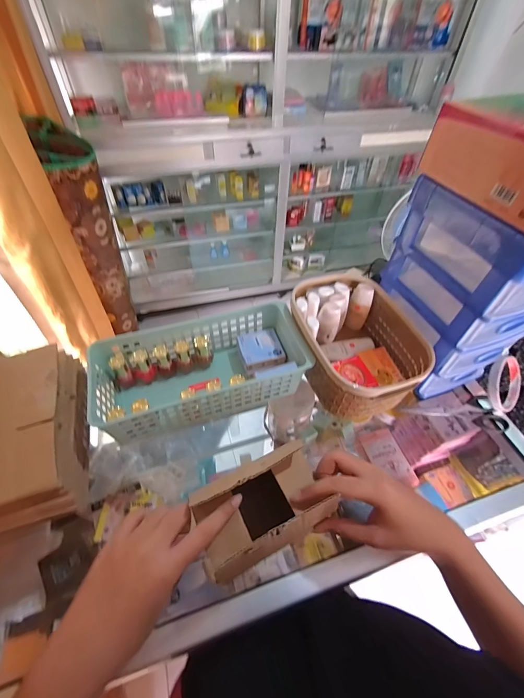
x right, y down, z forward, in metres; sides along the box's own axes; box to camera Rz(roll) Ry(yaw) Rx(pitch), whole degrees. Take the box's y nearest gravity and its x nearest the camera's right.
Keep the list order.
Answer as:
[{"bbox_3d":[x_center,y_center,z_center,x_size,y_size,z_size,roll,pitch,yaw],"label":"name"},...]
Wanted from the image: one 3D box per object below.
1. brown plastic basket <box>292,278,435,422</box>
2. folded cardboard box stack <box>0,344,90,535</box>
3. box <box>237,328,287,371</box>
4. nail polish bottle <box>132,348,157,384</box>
[{"bbox_3d":[0.140,-0.010,0.492,0.161,0.097,0.218,-14,52,-13],"label":"brown plastic basket"},{"bbox_3d":[-0.325,0.111,0.389,0.172,0.076,0.213,-12,52,-12],"label":"folded cardboard box stack"},{"bbox_3d":[-0.002,-0.001,0.508,0.069,0.015,0.069,-12,52,-12],"label":"box"},{"bbox_3d":[-0.187,0.030,0.479,0.031,0.059,0.030,-27,56,-22],"label":"nail polish bottle"}]

